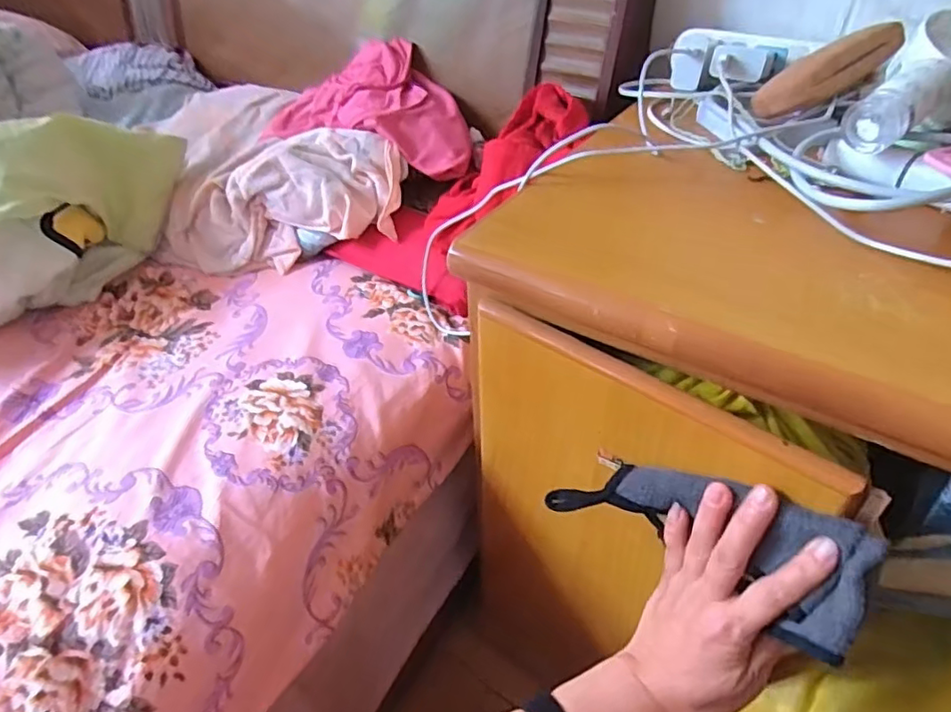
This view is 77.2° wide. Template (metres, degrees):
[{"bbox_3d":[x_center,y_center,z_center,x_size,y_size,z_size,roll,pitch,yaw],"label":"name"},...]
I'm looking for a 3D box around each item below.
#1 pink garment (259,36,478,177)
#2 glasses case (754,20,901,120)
[{"bbox_3d":[-0.130,-0.329,0.770,0.312,0.087,0.157,18,46,22],"label":"pink garment"},{"bbox_3d":[0.309,-0.250,0.517,0.138,0.036,0.059,-28,44,0],"label":"glasses case"}]

